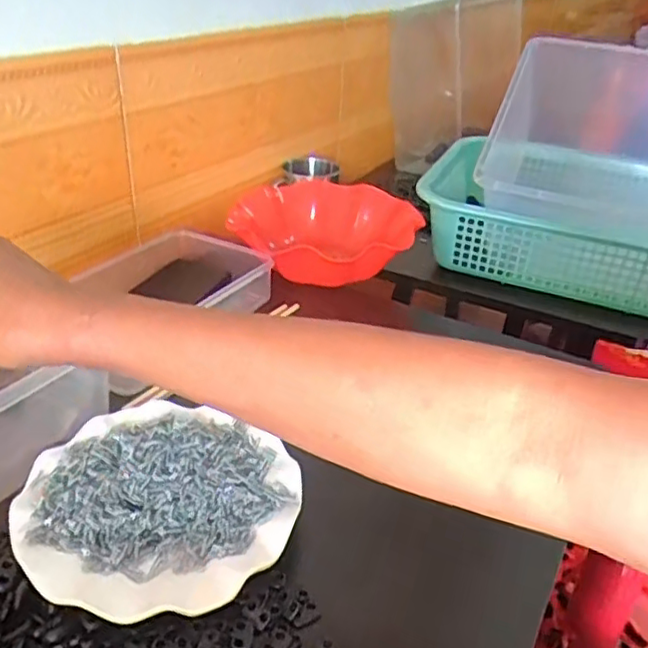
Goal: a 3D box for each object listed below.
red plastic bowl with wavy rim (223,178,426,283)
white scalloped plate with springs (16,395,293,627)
[{"bbox_3d":[0.001,-0.111,0.808,0.224,0.071,0.207,3,31,-2],"label":"red plastic bowl with wavy rim"},{"bbox_3d":[-0.113,0.121,0.432,0.180,0.024,0.163,14,33,18],"label":"white scalloped plate with springs"}]

